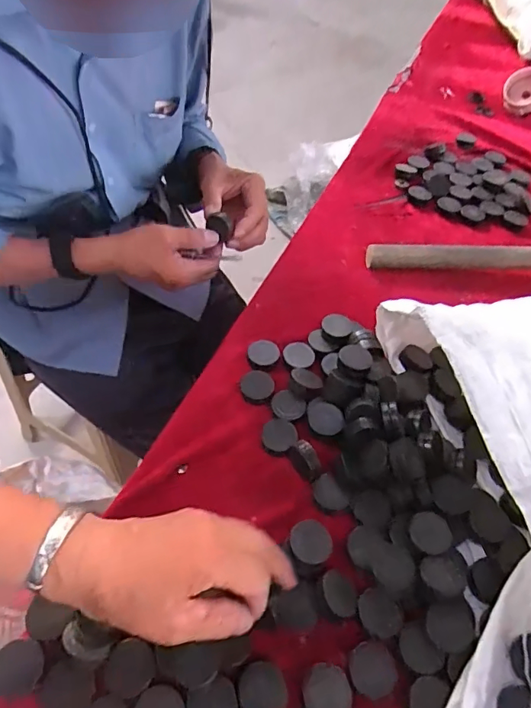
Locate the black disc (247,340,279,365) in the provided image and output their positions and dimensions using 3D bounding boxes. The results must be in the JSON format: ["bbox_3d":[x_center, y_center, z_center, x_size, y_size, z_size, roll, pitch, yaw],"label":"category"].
[{"bbox_3d":[-0.002,-0.001,0.505,0.032,0.007,0.035,2,51,-2],"label":"black disc"}]

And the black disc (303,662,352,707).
[{"bbox_3d":[0.042,0.228,0.329,0.031,0.005,0.032,2,51,-2],"label":"black disc"}]

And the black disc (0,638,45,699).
[{"bbox_3d":[-0.167,0.211,0.329,0.032,0.004,0.033,3,68,-7],"label":"black disc"}]

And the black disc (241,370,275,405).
[{"bbox_3d":[-0.008,0.032,0.479,0.032,0.006,0.036,22,53,13],"label":"black disc"}]

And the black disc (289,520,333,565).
[{"bbox_3d":[0.035,0.146,0.379,0.030,0.004,0.031,0,69,1],"label":"black disc"}]

